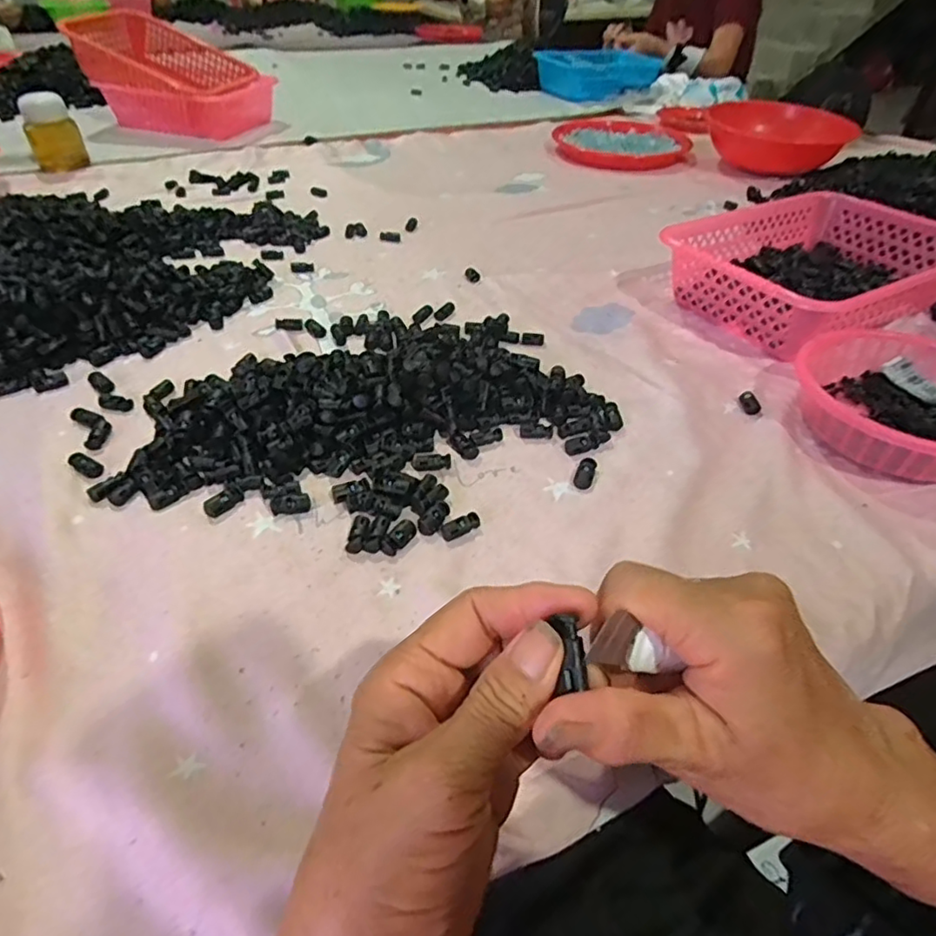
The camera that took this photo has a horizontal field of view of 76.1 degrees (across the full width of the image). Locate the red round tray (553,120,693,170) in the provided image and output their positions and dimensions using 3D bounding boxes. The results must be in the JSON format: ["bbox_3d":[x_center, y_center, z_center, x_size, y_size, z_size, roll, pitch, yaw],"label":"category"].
[{"bbox_3d":[0.286,-0.611,1.121,0.261,0.032,0.201,-26,52,-27],"label":"red round tray"}]

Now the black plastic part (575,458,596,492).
[{"bbox_3d":[0.091,0.004,0.464,0.014,0.009,0.027,17,46,14],"label":"black plastic part"}]

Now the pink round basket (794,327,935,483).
[{"bbox_3d":[0.363,-0.054,0.502,0.166,0.050,0.175,1,42,-1],"label":"pink round basket"}]

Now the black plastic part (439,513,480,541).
[{"bbox_3d":[-0.005,0.041,0.421,0.029,0.007,0.013,-19,49,-21],"label":"black plastic part"}]

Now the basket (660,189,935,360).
[{"bbox_3d":[0.377,-0.218,0.668,0.296,0.088,0.213,-22,47,-23],"label":"basket"}]

